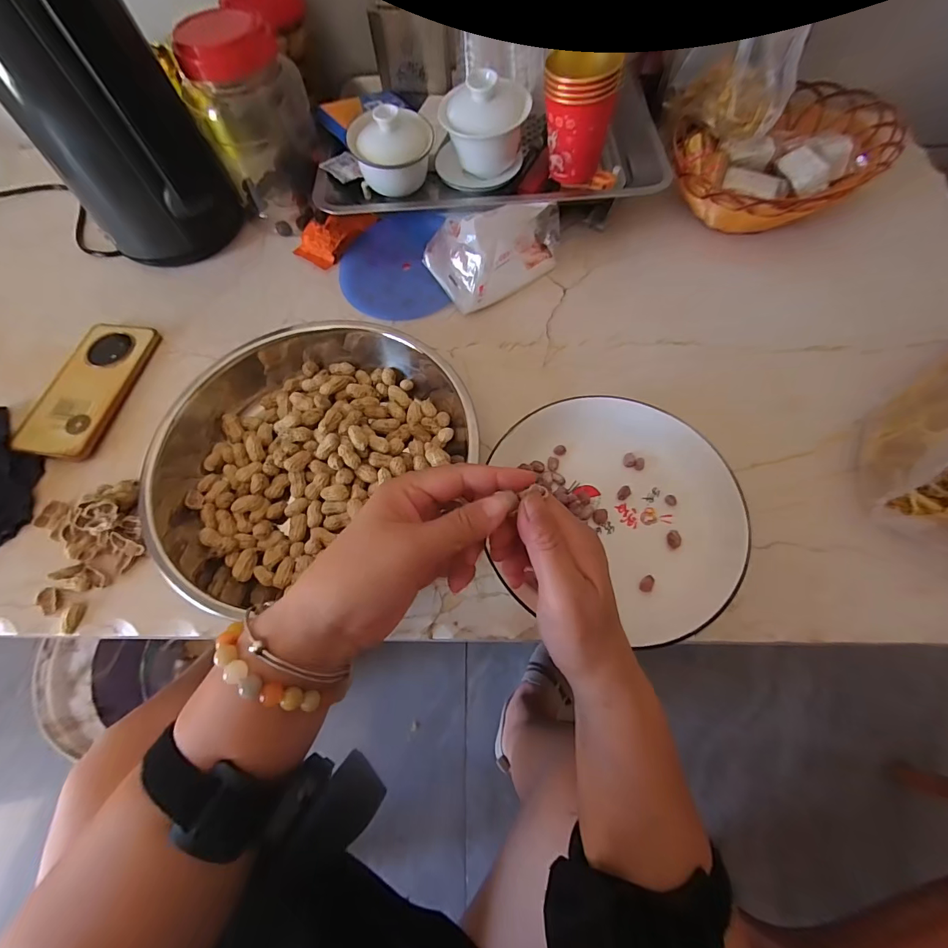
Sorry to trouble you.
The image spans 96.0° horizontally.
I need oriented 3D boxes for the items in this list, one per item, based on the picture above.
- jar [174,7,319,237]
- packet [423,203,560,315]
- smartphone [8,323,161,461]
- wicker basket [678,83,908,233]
[{"bbox_3d":[-0.241,-0.393,0.489,0.103,0.171,0.097,-1,65,2],"label":"jar"},{"bbox_3d":[0.029,-0.256,0.460,0.153,0.089,0.083,-34,68,-13],"label":"packet"},{"bbox_3d":[-0.402,-0.092,0.445,0.081,0.010,0.164,9,64,0],"label":"smartphone"},{"bbox_3d":[0.365,-0.367,0.508,0.271,0.060,0.185,-25,67,-8],"label":"wicker basket"}]

